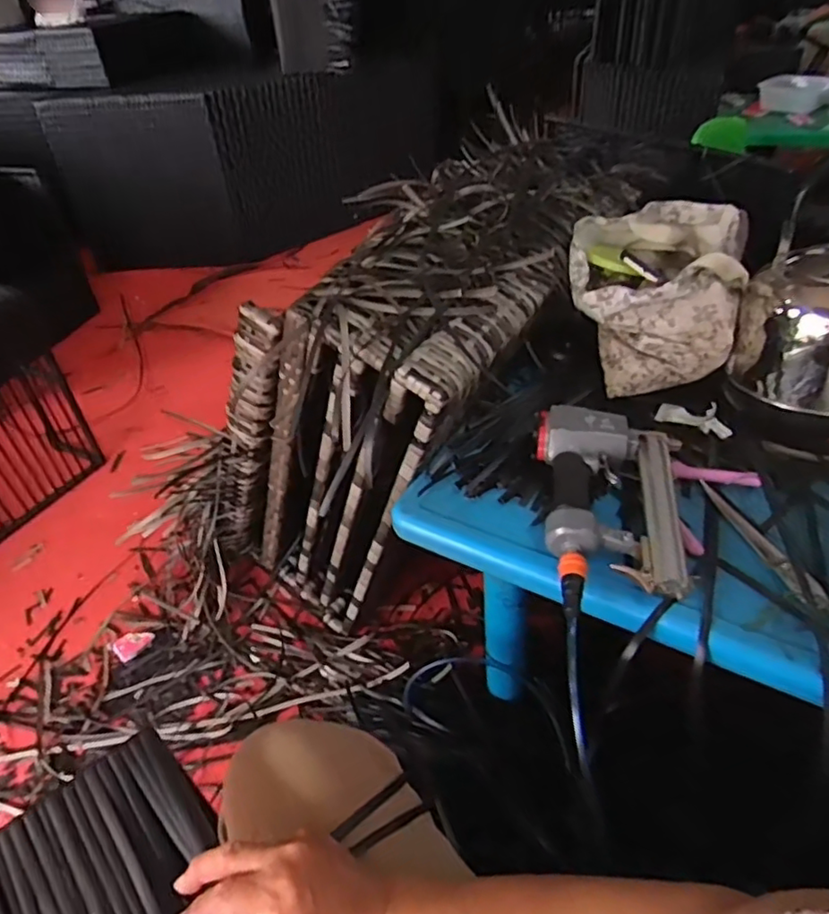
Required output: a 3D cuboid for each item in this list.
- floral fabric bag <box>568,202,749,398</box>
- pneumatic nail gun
[{"bbox_3d":[0.328,-0.231,0.840,0.217,0.152,0.259,7,42,13],"label":"floral fabric bag"},{"bbox_3d":[0.209,0.042,0.660,0.155,0.065,0.218,5,41,11],"label":"pneumatic nail gun"}]

